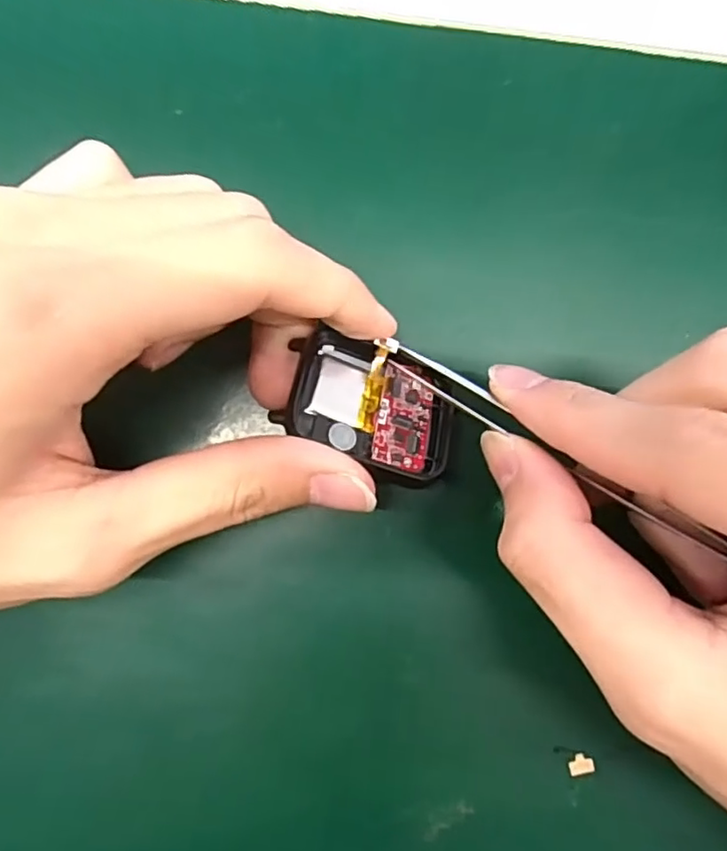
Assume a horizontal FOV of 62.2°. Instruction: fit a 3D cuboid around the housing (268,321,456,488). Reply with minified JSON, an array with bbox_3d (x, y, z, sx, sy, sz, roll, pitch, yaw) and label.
[{"bbox_3d":[0.004,-0.006,0.158,0.046,0.010,0.036,23,58,-14],"label":"housing"}]

